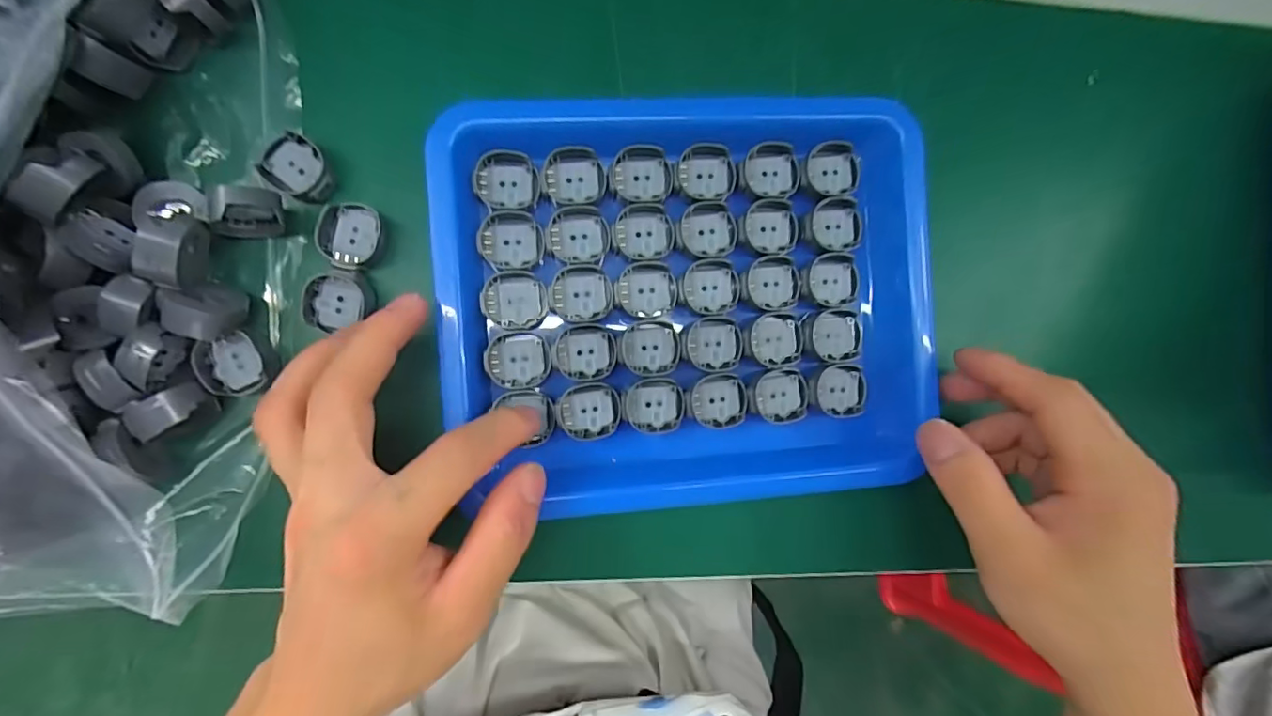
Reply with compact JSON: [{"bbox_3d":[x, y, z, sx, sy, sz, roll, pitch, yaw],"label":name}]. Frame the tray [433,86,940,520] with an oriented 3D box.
[{"bbox_3d":[0.026,-0.024,0.246,0.213,0.022,0.181,-3,89,-8],"label":"tray"}]

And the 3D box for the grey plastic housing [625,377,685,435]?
[{"bbox_3d":[0.009,0.022,0.249,0.027,0.004,0.025,2,89,-7],"label":"grey plastic housing"}]

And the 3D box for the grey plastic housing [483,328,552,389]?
[{"bbox_3d":[-0.052,0.000,0.242,0.028,0.007,0.026,6,88,-7],"label":"grey plastic housing"}]

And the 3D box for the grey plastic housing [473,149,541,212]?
[{"bbox_3d":[-0.057,-0.079,0.239,0.028,0.009,0.024,11,88,-7],"label":"grey plastic housing"}]

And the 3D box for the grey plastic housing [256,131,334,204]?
[{"bbox_3d":[-0.145,-0.082,0.234,0.029,0.009,0.024,35,85,-5],"label":"grey plastic housing"}]

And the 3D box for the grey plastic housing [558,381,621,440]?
[{"bbox_3d":[-0.021,0.024,0.246,0.027,0.004,0.025,-9,90,-7],"label":"grey plastic housing"}]

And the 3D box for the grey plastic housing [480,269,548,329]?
[{"bbox_3d":[-0.054,-0.026,0.242,0.027,0.004,0.025,6,89,-7],"label":"grey plastic housing"}]

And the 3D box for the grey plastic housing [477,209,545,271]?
[{"bbox_3d":[-0.055,-0.052,0.240,0.027,0.007,0.025,1,89,-7],"label":"grey plastic housing"}]

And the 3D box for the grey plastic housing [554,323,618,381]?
[{"bbox_3d":[-0.023,-0.003,0.246,0.027,0.004,0.025,4,89,-7],"label":"grey plastic housing"}]

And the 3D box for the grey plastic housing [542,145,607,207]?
[{"bbox_3d":[-0.028,-0.082,0.243,0.027,0.006,0.025,-10,90,-7],"label":"grey plastic housing"}]

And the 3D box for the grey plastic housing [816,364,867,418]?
[{"bbox_3d":[0.099,0.016,0.260,0.024,0.007,0.025,0,89,-7],"label":"grey plastic housing"}]

